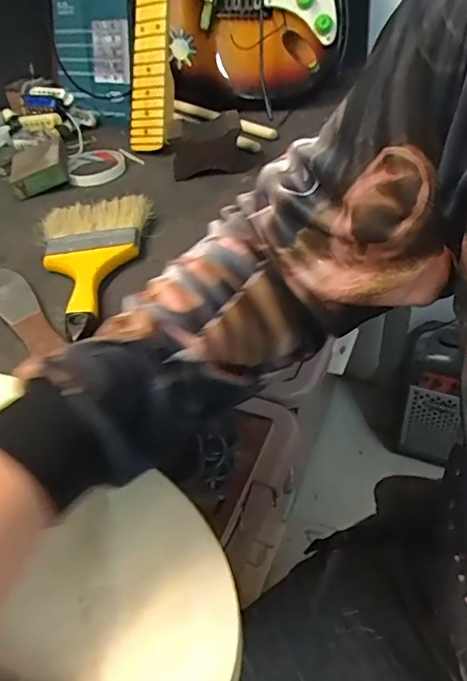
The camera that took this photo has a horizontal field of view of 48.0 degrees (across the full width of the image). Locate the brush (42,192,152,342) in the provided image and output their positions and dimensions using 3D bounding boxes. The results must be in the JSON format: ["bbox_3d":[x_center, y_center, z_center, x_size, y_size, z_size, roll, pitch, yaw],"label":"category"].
[{"bbox_3d":[-0.158,-0.080,0.527,0.108,0.025,0.214,-1,43,7],"label":"brush"}]

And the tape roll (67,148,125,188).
[{"bbox_3d":[-0.190,-0.243,0.724,0.077,0.023,0.089,-17,43,-10],"label":"tape roll"}]

